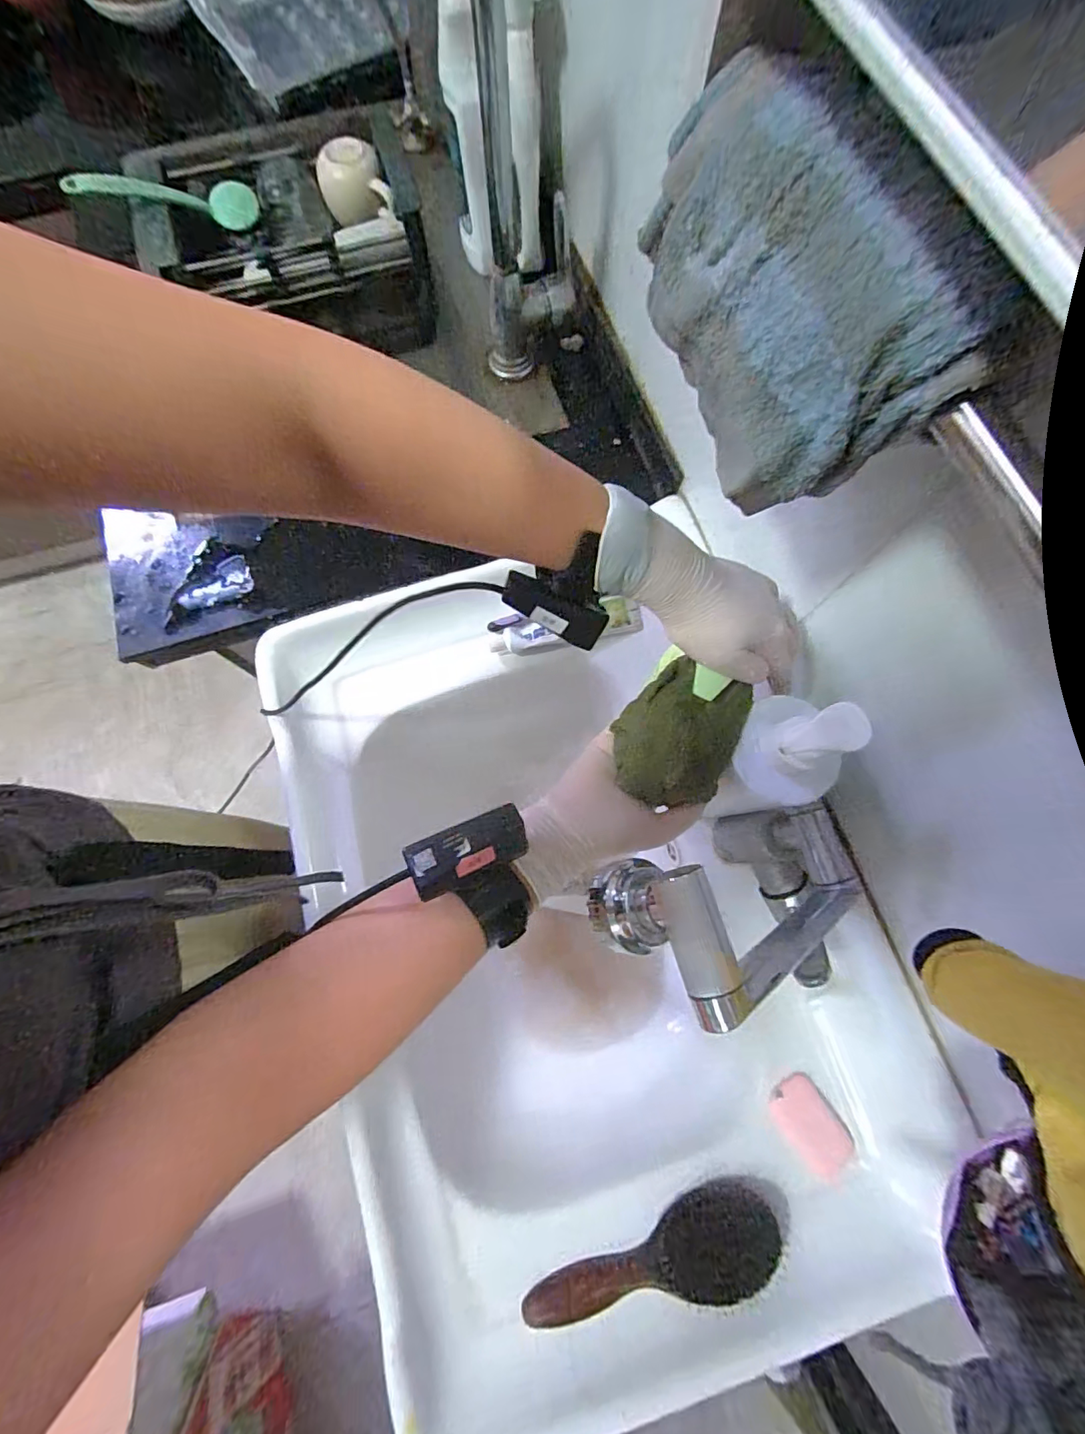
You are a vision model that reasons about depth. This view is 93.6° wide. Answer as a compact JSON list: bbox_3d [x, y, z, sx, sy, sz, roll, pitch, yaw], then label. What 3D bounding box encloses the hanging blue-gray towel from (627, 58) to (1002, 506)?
[{"bbox_3d":[0.097,-0.183,0.218,0.029,0.103,0.184,-14,75,-26],"label":"hanging blue-gray towel"}]

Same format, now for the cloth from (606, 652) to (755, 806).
[{"bbox_3d":[0.094,0.011,0.353,0.076,0.039,0.093,24,76,7],"label":"cloth"}]

